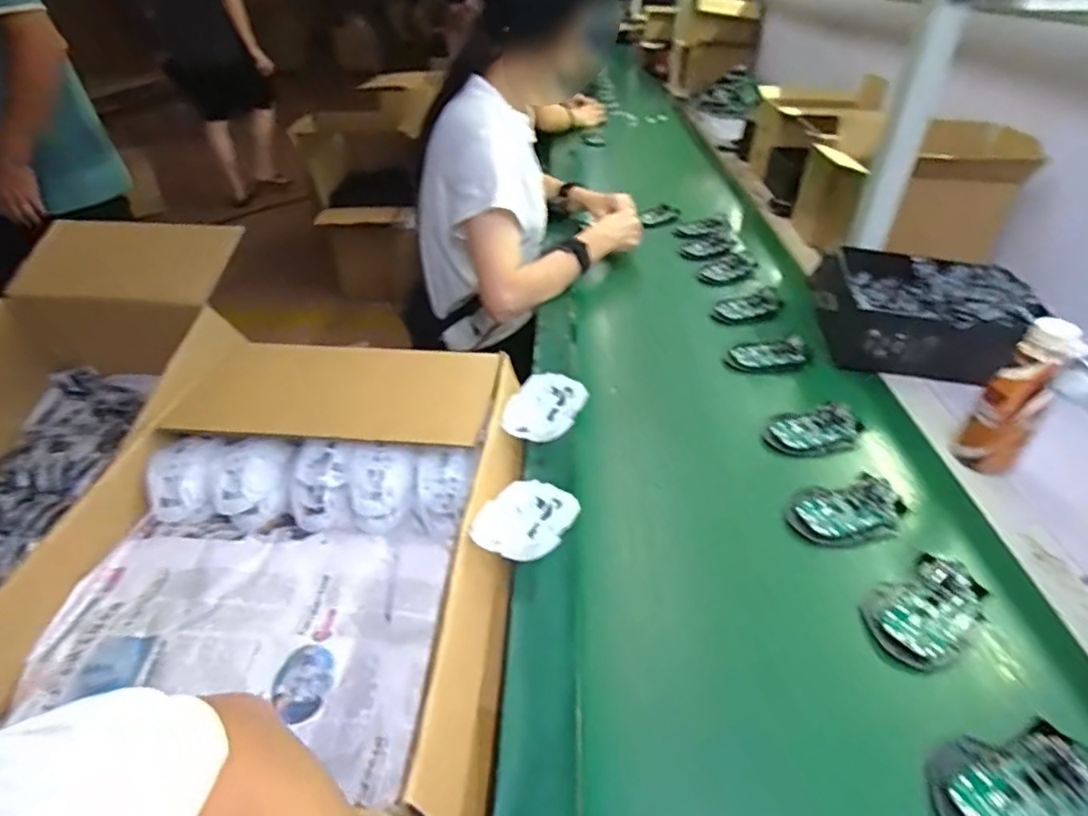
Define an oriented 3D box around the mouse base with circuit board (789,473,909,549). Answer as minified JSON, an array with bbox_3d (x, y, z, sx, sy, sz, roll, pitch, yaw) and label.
[{"bbox_3d":[0.293,0.098,0.582,0.109,0.025,0.070,-3,37,-6],"label":"mouse base with circuit board"}]

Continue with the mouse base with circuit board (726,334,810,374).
[{"bbox_3d":[0.299,-0.071,0.805,0.111,0.021,0.056,-4,37,-7],"label":"mouse base with circuit board"}]

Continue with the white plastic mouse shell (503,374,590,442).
[{"bbox_3d":[0.000,0.001,0.687,0.070,0.020,0.113,33,48,6],"label":"white plastic mouse shell"}]

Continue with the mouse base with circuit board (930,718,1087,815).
[{"bbox_3d":[0.309,0.245,0.391,0.110,0.024,0.069,-10,39,-14],"label":"mouse base with circuit board"}]

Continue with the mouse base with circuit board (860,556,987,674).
[{"bbox_3d":[0.318,0.165,0.496,0.105,0.025,0.067,-19,41,-24],"label":"mouse base with circuit board"}]

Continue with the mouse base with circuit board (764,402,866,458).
[{"bbox_3d":[0.306,0.026,0.680,0.105,0.022,0.062,-8,38,-12],"label":"mouse base with circuit board"}]

